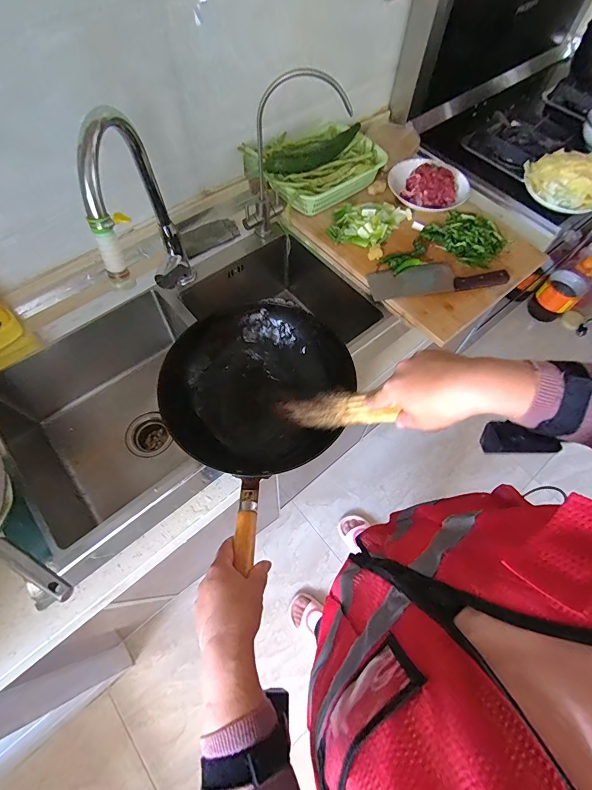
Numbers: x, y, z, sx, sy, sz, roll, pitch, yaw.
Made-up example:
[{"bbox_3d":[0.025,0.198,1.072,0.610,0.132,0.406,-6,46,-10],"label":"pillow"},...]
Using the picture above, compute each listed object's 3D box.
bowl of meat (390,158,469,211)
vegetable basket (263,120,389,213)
[{"bbox_3d":[0.329,-0.519,0.900,0.200,0.056,0.143,19,65,7],"label":"bowl of meat"},{"bbox_3d":[0.061,-0.561,0.892,0.297,0.087,0.209,-37,70,-18],"label":"vegetable basket"}]

